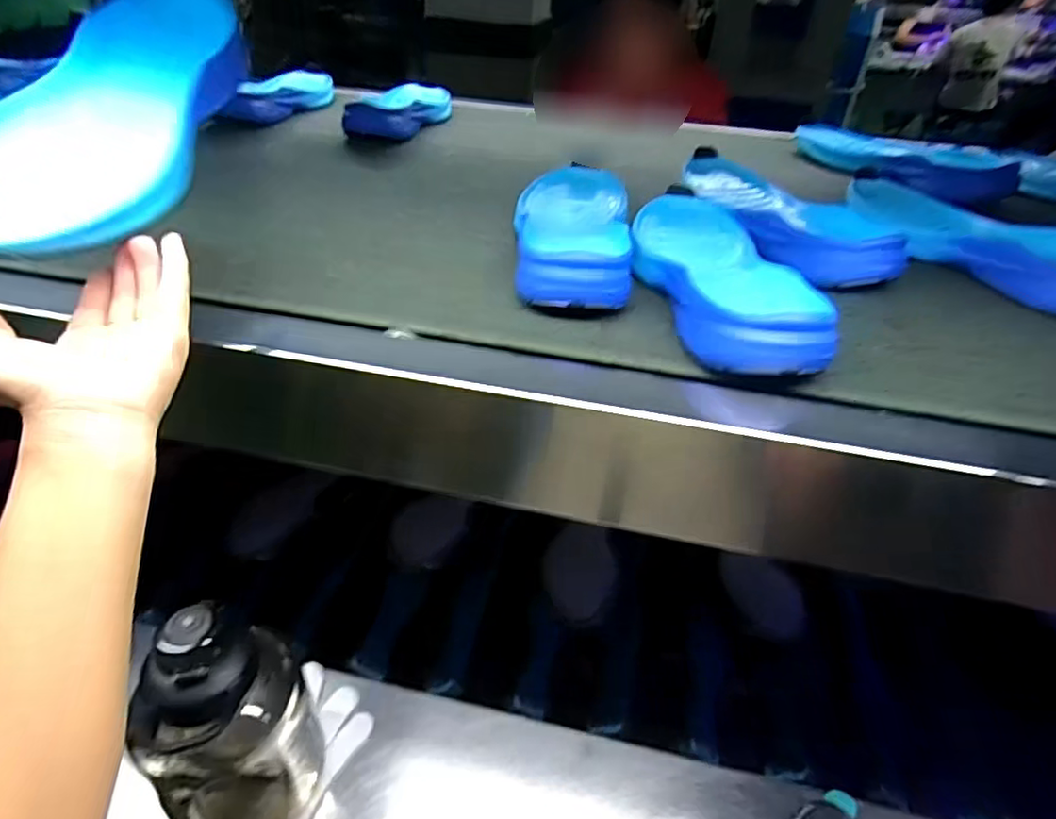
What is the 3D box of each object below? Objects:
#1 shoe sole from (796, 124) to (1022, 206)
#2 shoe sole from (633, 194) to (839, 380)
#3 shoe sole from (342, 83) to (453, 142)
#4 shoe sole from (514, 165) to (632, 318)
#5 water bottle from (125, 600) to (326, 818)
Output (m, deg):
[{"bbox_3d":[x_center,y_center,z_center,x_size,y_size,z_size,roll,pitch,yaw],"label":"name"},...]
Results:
[{"bbox_3d":[0.469,-0.319,0.746,0.087,0.050,0.273,-15,42,-25],"label":"shoe sole"},{"bbox_3d":[0.139,-0.109,0.454,0.100,0.043,0.282,3,37,-4],"label":"shoe sole"},{"bbox_3d":[-0.176,-0.444,0.870,0.104,0.037,0.276,7,37,2],"label":"shoe sole"},{"bbox_3d":[0.034,-0.169,0.519,0.103,0.052,0.301,6,37,1],"label":"shoe sole"},{"bbox_3d":[-0.234,0.251,0.479,0.104,0.217,0.095,-12,41,-21],"label":"water bottle"}]

